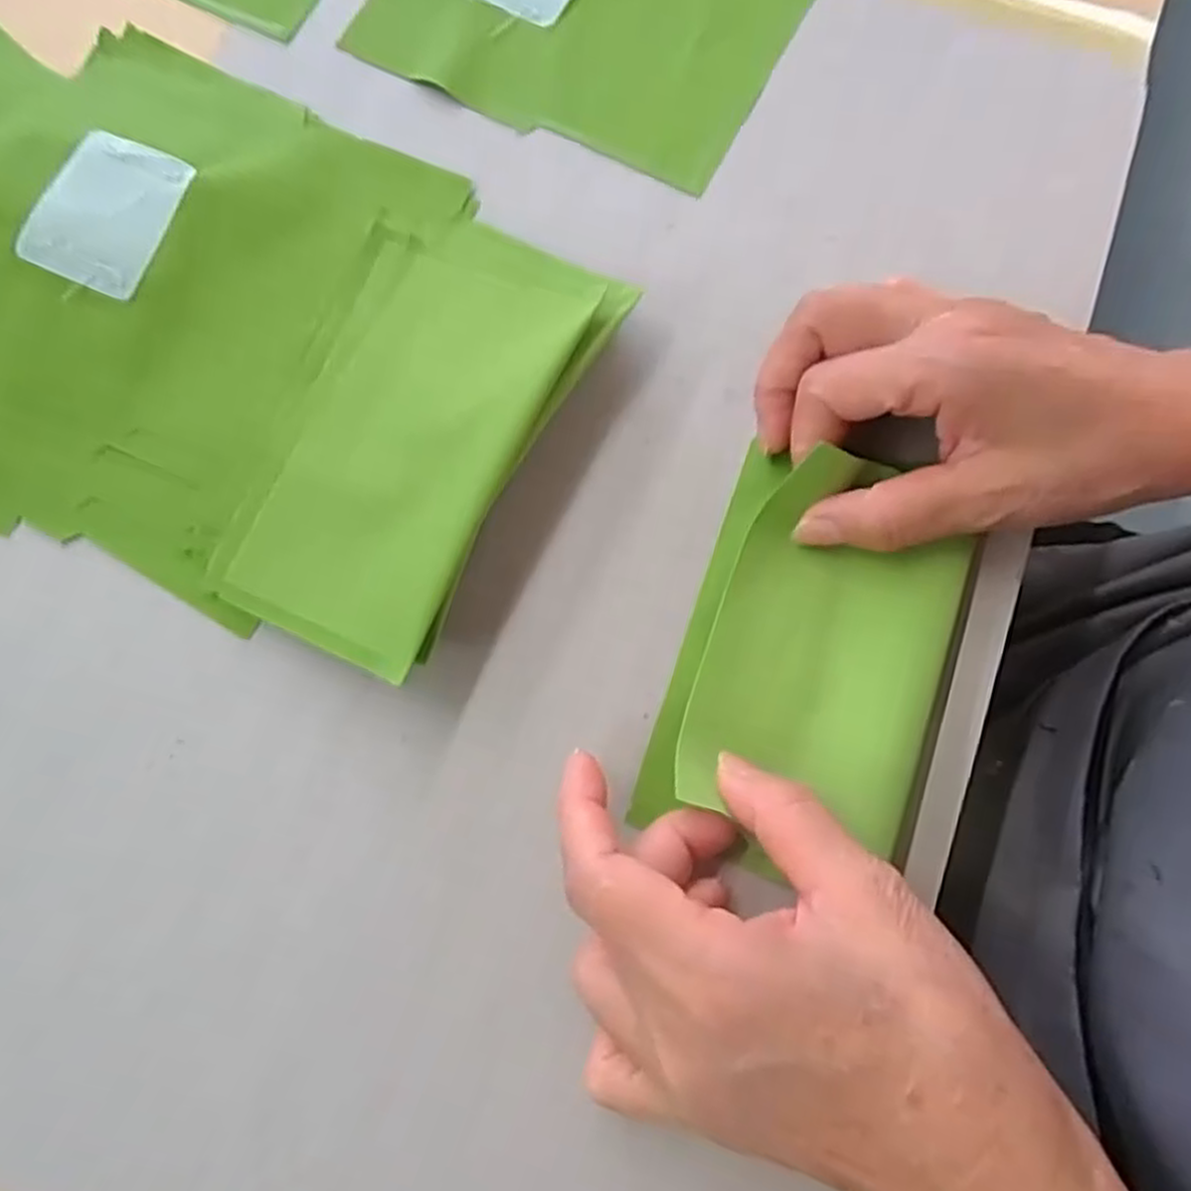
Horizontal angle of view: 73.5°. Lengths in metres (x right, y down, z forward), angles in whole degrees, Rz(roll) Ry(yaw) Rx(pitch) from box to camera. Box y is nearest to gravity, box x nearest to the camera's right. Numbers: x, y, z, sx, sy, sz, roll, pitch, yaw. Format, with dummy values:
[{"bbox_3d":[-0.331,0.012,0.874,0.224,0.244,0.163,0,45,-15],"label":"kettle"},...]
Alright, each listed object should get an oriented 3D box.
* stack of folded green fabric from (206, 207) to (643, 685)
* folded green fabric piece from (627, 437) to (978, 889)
[{"bbox_3d":[-0.066,-0.061,0.280,0.095,0.023,0.161,28,78,5],"label":"stack of folded green fabric"},{"bbox_3d":[0.072,0.022,0.263,0.083,0.029,0.132,20,77,3],"label":"folded green fabric piece"}]

